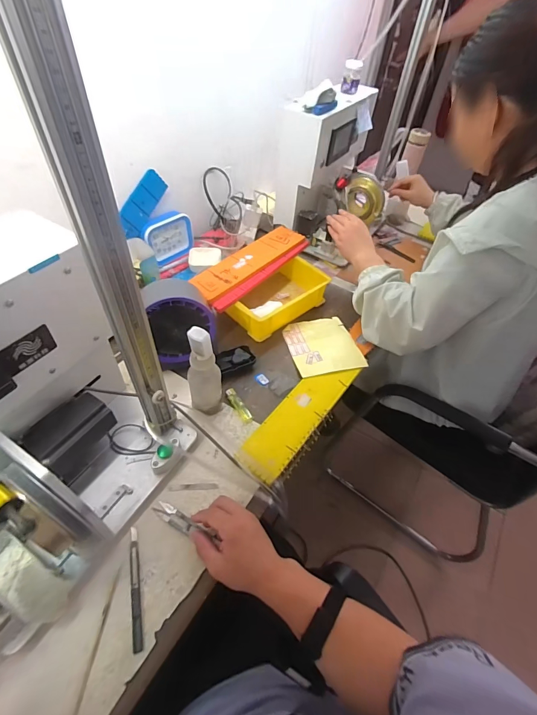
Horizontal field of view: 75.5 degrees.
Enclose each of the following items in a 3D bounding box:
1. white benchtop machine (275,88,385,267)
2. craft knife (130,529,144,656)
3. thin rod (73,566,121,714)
[{"bbox_3d":[0.203,-0.498,0.953,0.259,0.326,0.312,25,52,15],"label":"white benchtop machine"},{"bbox_3d":[-0.180,0.308,0.469,0.012,0.007,0.143,-9,51,-13],"label":"craft knife"},{"bbox_3d":[-0.212,0.349,0.432,0.008,0.005,0.145,6,49,-1],"label":"thin rod"}]

